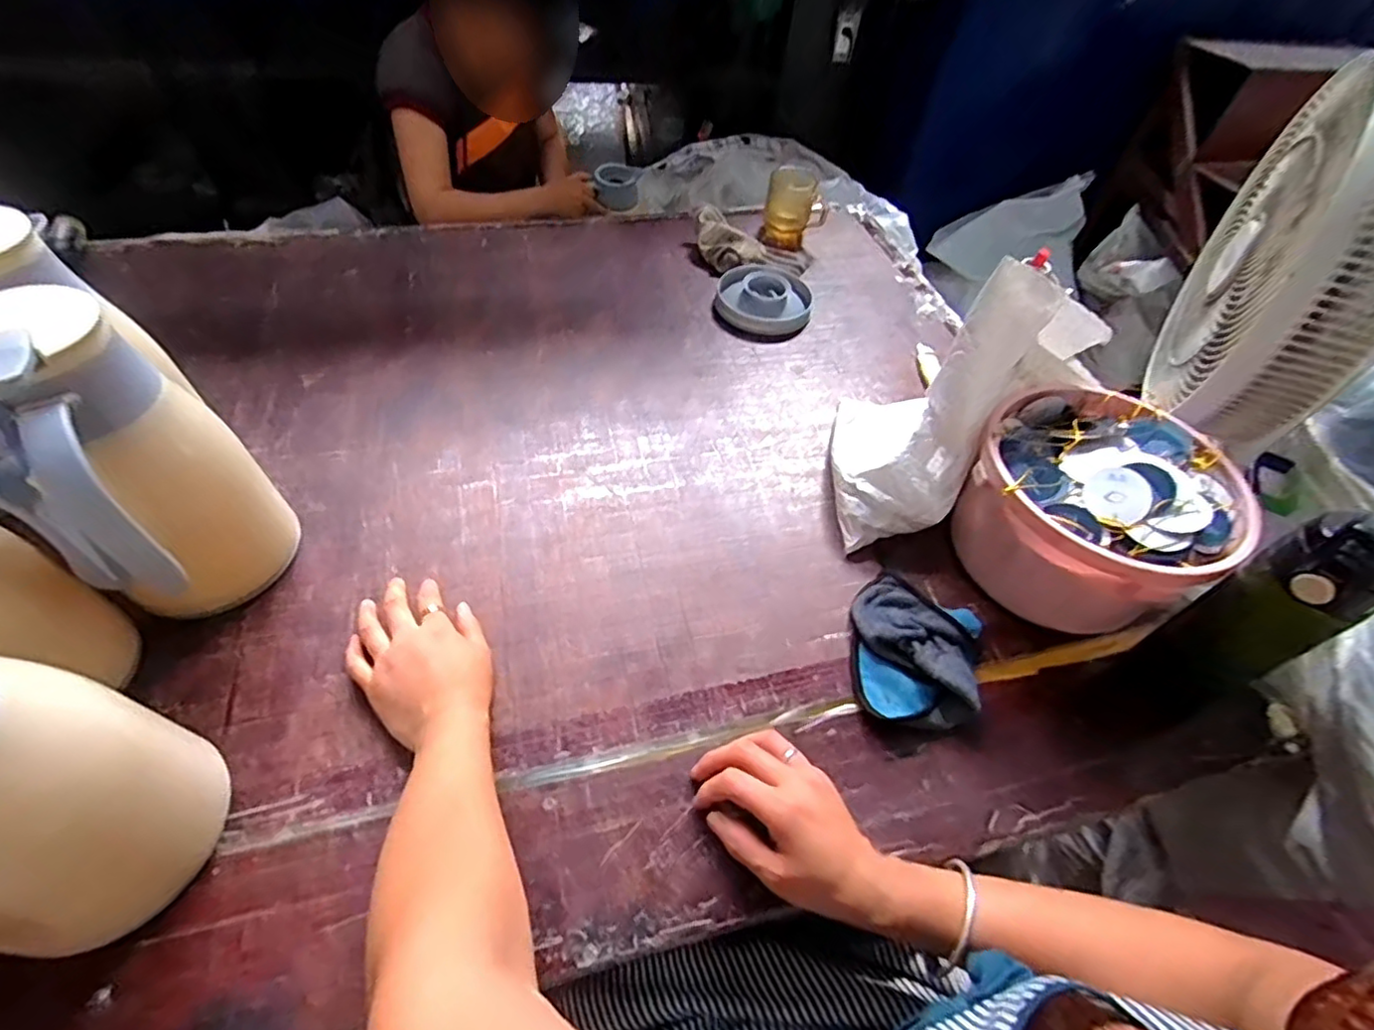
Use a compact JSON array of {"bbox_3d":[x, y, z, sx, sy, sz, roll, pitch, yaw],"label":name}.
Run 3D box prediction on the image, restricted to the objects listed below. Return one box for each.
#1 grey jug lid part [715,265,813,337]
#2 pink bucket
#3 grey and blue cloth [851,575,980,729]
[{"bbox_3d":[0.111,-0.312,0.883,0.134,0.037,0.136,10,52,2],"label":"grey jug lid part"},{"bbox_3d":[0.372,-0.002,0.595,0.203,0.149,0.211,3,52,-4],"label":"pink bucket"},{"bbox_3d":[0.207,0.115,0.550,0.111,0.029,0.138,10,52,2],"label":"grey and blue cloth"}]

